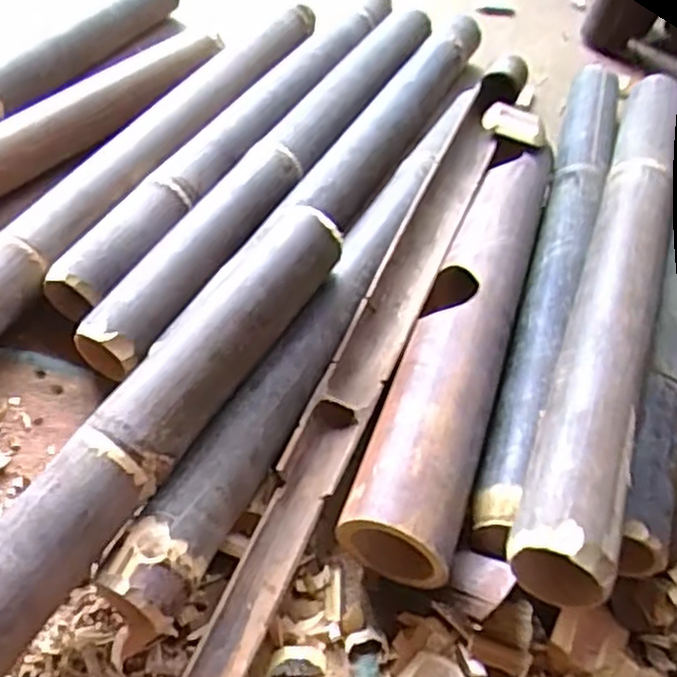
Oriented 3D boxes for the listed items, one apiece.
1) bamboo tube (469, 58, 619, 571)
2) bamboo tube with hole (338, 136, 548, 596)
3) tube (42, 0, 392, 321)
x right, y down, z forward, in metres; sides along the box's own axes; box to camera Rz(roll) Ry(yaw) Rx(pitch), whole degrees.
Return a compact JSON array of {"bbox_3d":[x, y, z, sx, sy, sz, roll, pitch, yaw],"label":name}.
[{"bbox_3d":[0.217,-0.093,0.689,0.056,0.051,0.654,18,50,10],"label":"bamboo tube"},{"bbox_3d":[0.110,-0.019,0.607,0.083,0.065,0.458,17,50,9],"label":"bamboo tube with hole"},{"bbox_3d":[-0.095,-0.244,0.793,0.065,0.049,0.622,24,51,15],"label":"tube"}]

